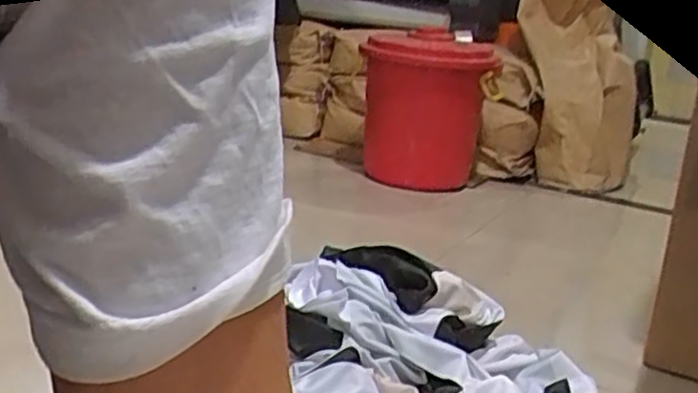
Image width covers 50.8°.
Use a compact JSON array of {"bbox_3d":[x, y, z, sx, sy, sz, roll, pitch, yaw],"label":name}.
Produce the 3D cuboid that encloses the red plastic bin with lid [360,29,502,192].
[{"bbox_3d":[0.183,-0.227,1.924,0.294,0.390,0.341,7,14,2],"label":"red plastic bin with lid"}]

